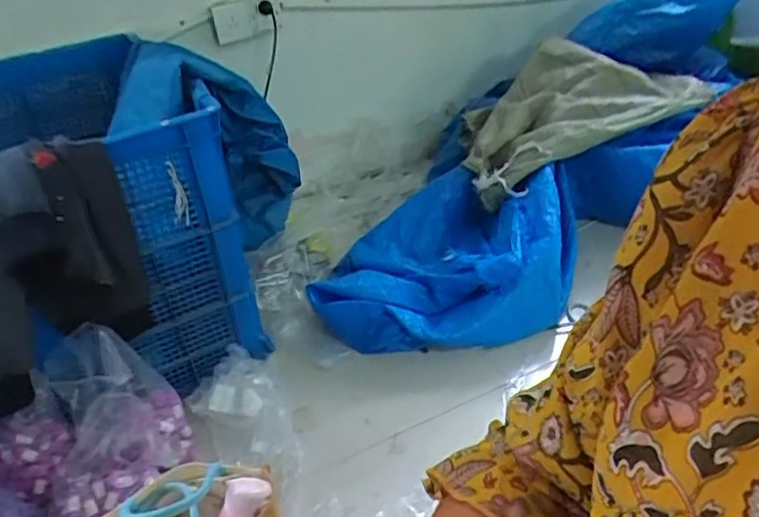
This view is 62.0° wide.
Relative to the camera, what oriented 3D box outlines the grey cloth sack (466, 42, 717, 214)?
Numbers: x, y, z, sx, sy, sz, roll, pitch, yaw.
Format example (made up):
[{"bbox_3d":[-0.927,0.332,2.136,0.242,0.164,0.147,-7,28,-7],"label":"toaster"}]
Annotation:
[{"bbox_3d":[0.481,-0.405,1.699,0.654,0.189,0.443,-19,36,-18],"label":"grey cloth sack"}]

